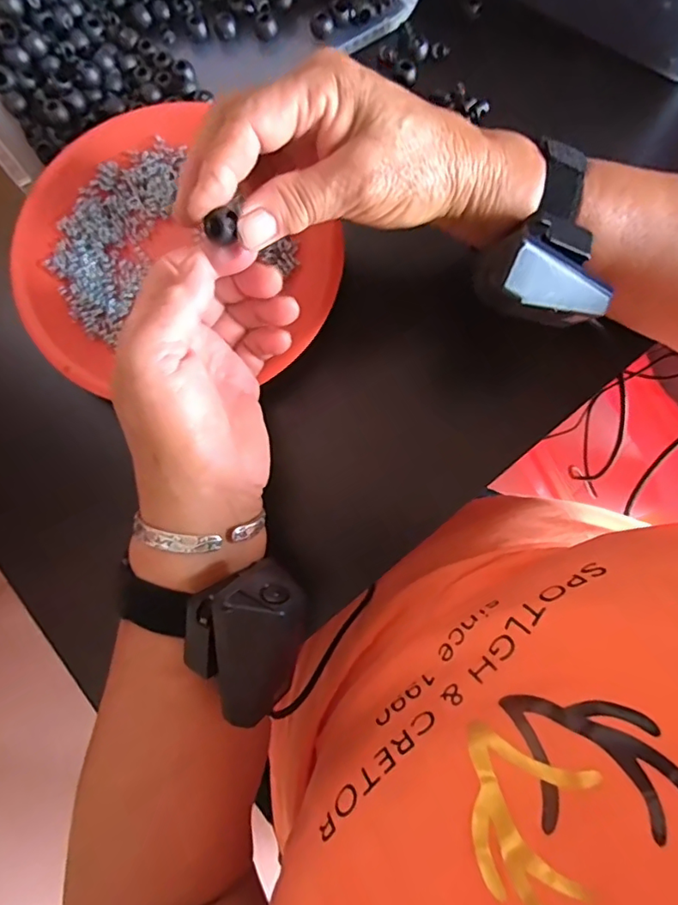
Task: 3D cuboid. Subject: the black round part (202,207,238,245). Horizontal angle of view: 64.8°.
[{"bbox_3d":[-0.050,-0.098,0.231,0.015,0.007,0.013,-36,81,-5],"label":"black round part"}]

